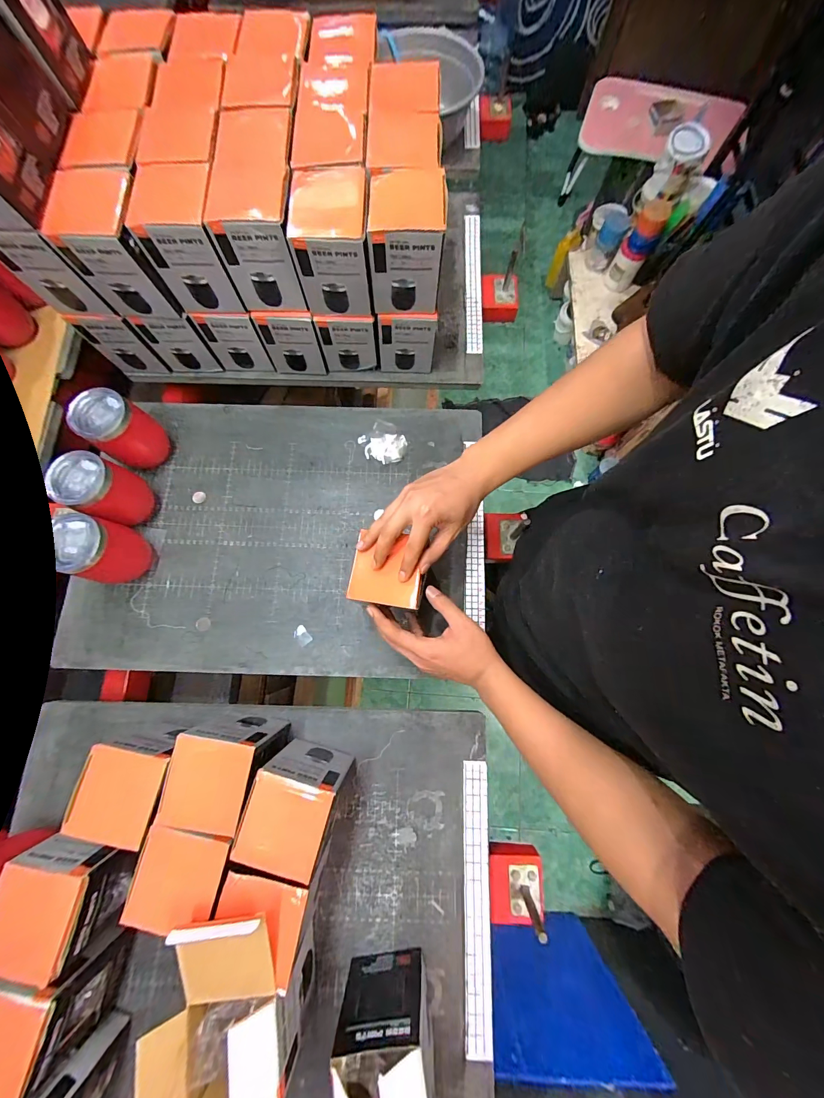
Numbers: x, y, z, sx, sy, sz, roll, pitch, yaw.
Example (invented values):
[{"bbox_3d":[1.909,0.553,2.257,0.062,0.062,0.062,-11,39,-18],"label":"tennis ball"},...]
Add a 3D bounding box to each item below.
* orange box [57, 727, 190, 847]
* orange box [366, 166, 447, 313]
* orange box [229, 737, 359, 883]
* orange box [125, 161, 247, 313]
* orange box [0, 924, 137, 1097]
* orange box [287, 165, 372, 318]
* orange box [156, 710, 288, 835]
[{"bbox_3d":[-0.322,0.280,0.453,0.088,0.120,0.094,11,77,3],"label":"orange box"},{"bbox_3d":[-0.008,-0.395,0.481,0.096,0.121,0.090,-5,77,-1],"label":"orange box"},{"bbox_3d":[-0.137,0.308,0.451,0.092,0.121,0.099,16,77,4],"label":"orange box"},{"bbox_3d":[-0.283,-0.405,0.477,0.097,0.129,0.095,-3,77,-1],"label":"orange box"},{"bbox_3d":[-0.400,0.492,0.403,0.089,0.107,0.115,7,77,2],"label":"orange box"},{"bbox_3d":[-0.101,-0.391,0.479,0.092,0.121,0.094,0,77,0],"label":"orange box"},{"bbox_3d":[-0.224,0.267,0.453,0.085,0.124,0.093,9,77,2],"label":"orange box"}]

